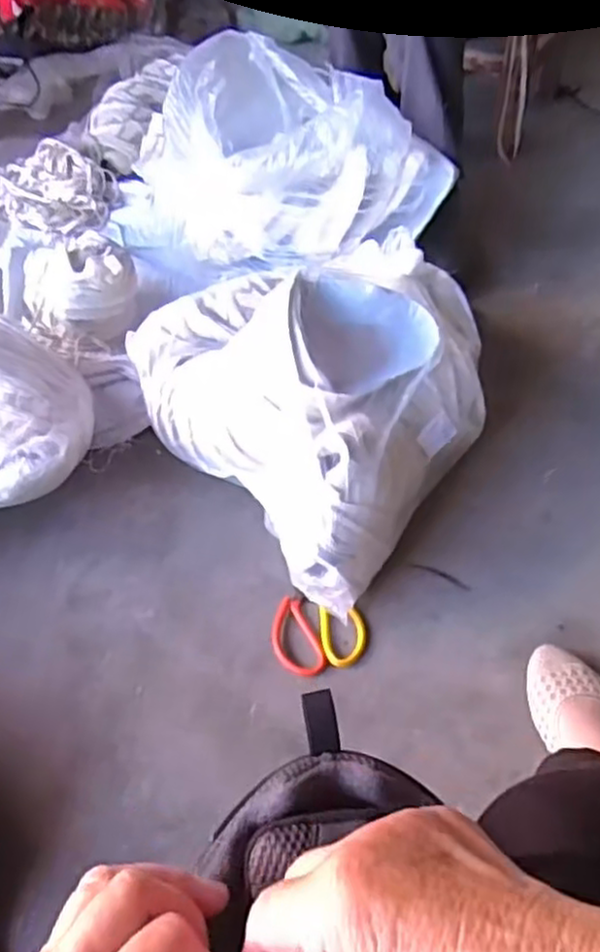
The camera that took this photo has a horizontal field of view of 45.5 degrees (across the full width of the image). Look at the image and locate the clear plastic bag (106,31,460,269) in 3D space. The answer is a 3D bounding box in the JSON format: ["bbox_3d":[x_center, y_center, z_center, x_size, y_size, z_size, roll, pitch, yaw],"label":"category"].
[{"bbox_3d":[0.000,-0.526,1.185,0.482,0.242,0.264,9,54,12],"label":"clear plastic bag"}]

